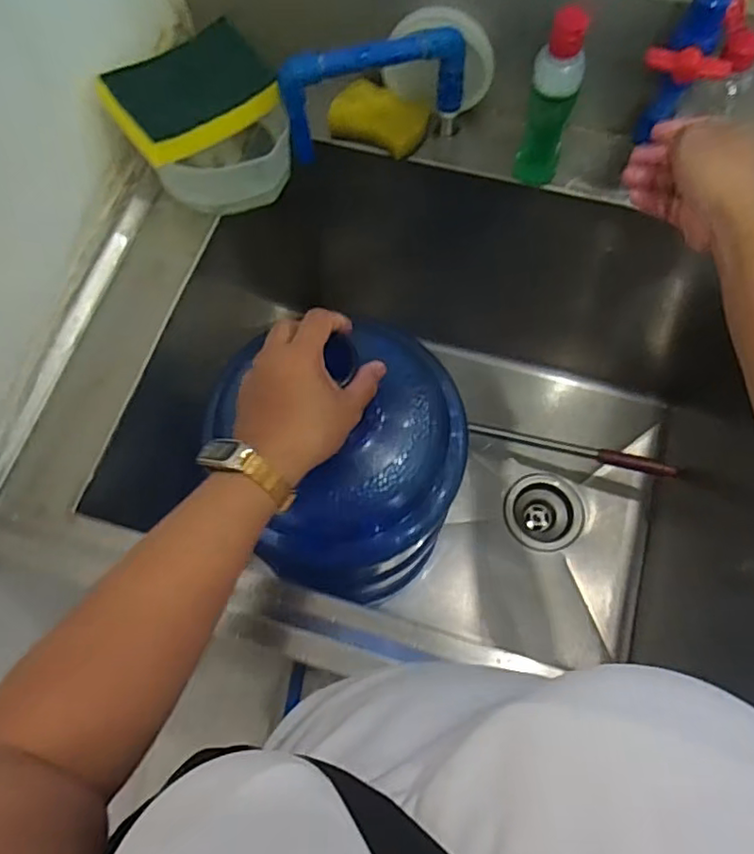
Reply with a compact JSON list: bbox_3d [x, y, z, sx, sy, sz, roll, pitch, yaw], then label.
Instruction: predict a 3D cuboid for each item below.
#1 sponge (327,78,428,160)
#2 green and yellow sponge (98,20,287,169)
[{"bbox_3d":[0.002,-0.333,0.657,0.097,0.033,0.056,26,72,11],"label":"sponge"},{"bbox_3d":[-0.177,-0.319,0.579,0.147,0.048,0.099,-37,73,-11],"label":"green and yellow sponge"}]

